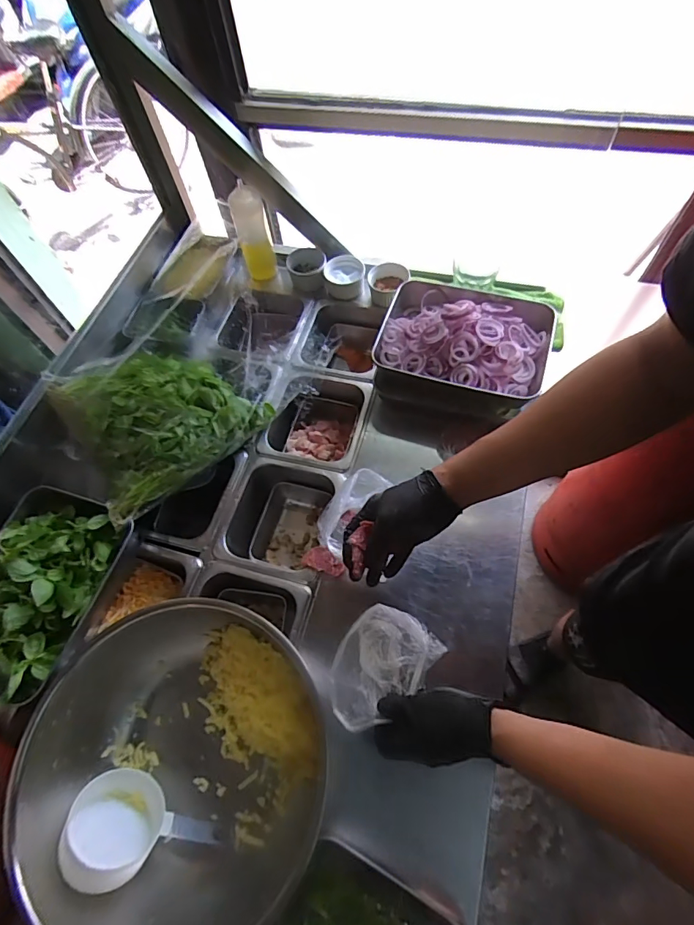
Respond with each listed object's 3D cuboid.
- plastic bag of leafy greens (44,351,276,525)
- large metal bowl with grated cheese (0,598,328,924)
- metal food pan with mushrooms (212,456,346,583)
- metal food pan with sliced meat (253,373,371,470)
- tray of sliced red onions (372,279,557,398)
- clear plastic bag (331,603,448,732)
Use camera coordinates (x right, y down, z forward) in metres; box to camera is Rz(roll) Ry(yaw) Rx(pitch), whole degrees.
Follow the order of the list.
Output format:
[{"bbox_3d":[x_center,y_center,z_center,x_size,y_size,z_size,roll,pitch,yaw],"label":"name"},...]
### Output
[{"bbox_3d":[-0.290,-0.080,0.698,0.267,0.091,0.260,-38,67,-15],"label":"plastic bag of leafy greens"},{"bbox_3d":[-0.171,0.317,0.481,0.287,0.111,0.301,-2,63,3],"label":"large metal bowl with grated cheese"},{"bbox_3d":[-0.100,0.099,0.708,0.162,0.107,0.175,12,64,10],"label":"metal food pan with mushrooms"},{"bbox_3d":[-0.047,-0.057,0.770,0.154,0.098,0.176,14,65,11],"label":"metal food pan with sliced meat"},{"bbox_3d":[0.181,-0.198,0.685,0.253,0.067,0.190,16,65,12],"label":"tray of sliced red onions"},{"bbox_3d":[0.038,0.248,0.548,0.102,0.031,0.143,36,70,19],"label":"clear plastic bag"}]

